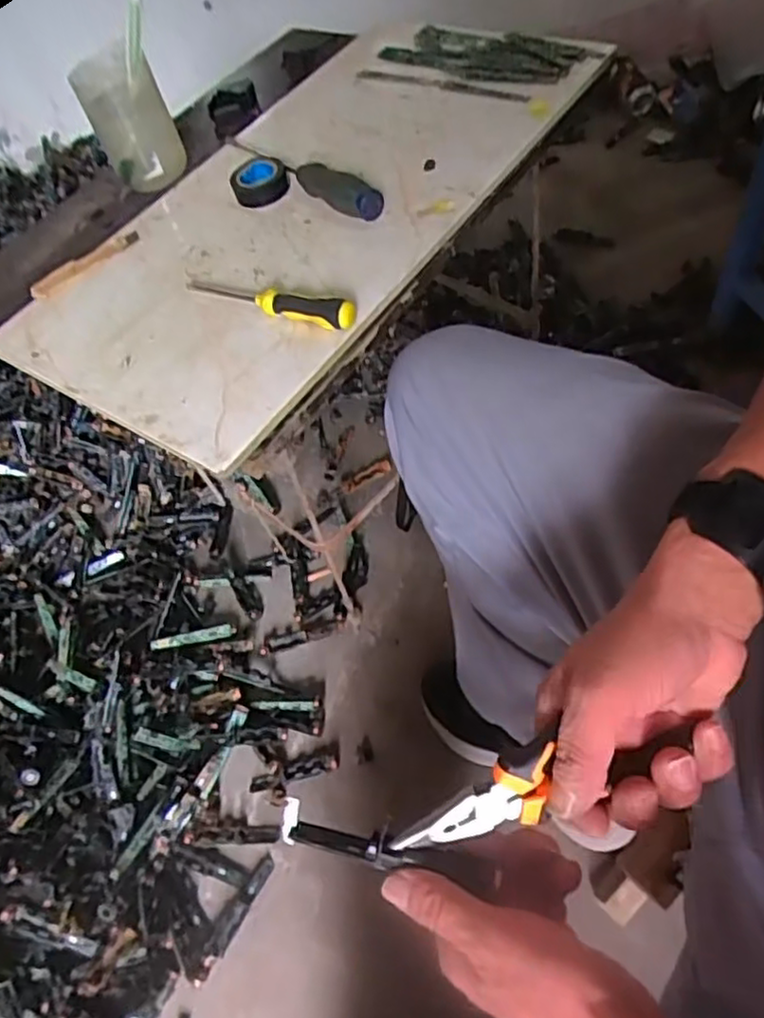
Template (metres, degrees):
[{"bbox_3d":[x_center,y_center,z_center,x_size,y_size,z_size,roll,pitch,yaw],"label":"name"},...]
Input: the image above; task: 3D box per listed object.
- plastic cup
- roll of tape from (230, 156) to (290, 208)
[{"bbox_3d":[-0.248,-0.385,0.681,0.080,0.103,0.083,-21,55,-3],"label":"plastic cup"},{"bbox_3d":[-0.114,-0.306,0.646,0.052,0.026,0.052,-6,55,8],"label":"roll of tape"}]

